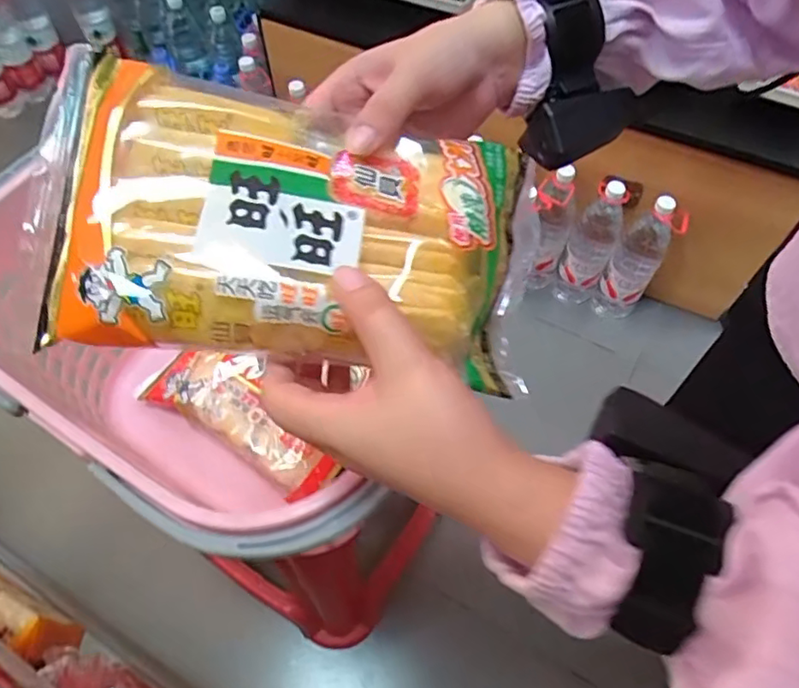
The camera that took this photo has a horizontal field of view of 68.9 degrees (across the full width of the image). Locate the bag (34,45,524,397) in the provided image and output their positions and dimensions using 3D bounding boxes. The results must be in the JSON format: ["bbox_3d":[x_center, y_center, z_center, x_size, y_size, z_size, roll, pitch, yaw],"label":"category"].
[{"bbox_3d":[-0.049,-0.055,0.277,0.217,0.050,0.129,8,79,-11],"label":"bag"}]

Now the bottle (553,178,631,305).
[{"bbox_3d":[0.401,-0.200,1.212,0.086,0.308,0.071,27,61,16],"label":"bottle"}]

